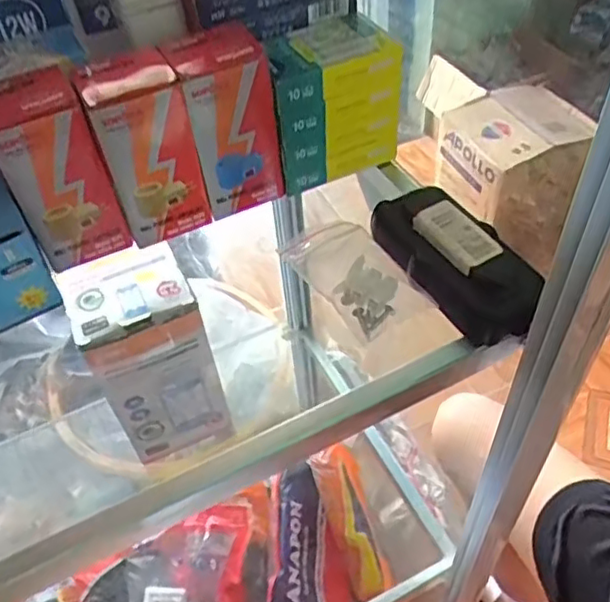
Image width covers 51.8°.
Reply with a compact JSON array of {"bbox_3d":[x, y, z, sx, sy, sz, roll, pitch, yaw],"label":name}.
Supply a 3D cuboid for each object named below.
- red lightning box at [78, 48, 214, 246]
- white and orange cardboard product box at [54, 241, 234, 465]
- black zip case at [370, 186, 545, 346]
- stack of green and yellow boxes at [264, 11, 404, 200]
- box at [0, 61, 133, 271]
[{"bbox_3d":[-0.090,-0.086,0.356,0.049,0.096,0.037,-22,51,-15],"label":"red lightning box"},{"bbox_3d":[-0.155,0.058,0.637,0.105,0.223,0.094,-25,52,-17],"label":"white and orange cardboard product box"},{"bbox_3d":[0.081,-0.024,0.345,0.049,0.040,0.100,-27,53,-18],"label":"black zip case"},{"bbox_3d":[0.014,-0.122,0.390,0.077,0.083,0.048,-17,50,-10],"label":"stack of green and yellow boxes"},{"bbox_3d":[-0.137,-0.074,0.346,0.048,0.103,0.042,-21,51,-14],"label":"box"}]

